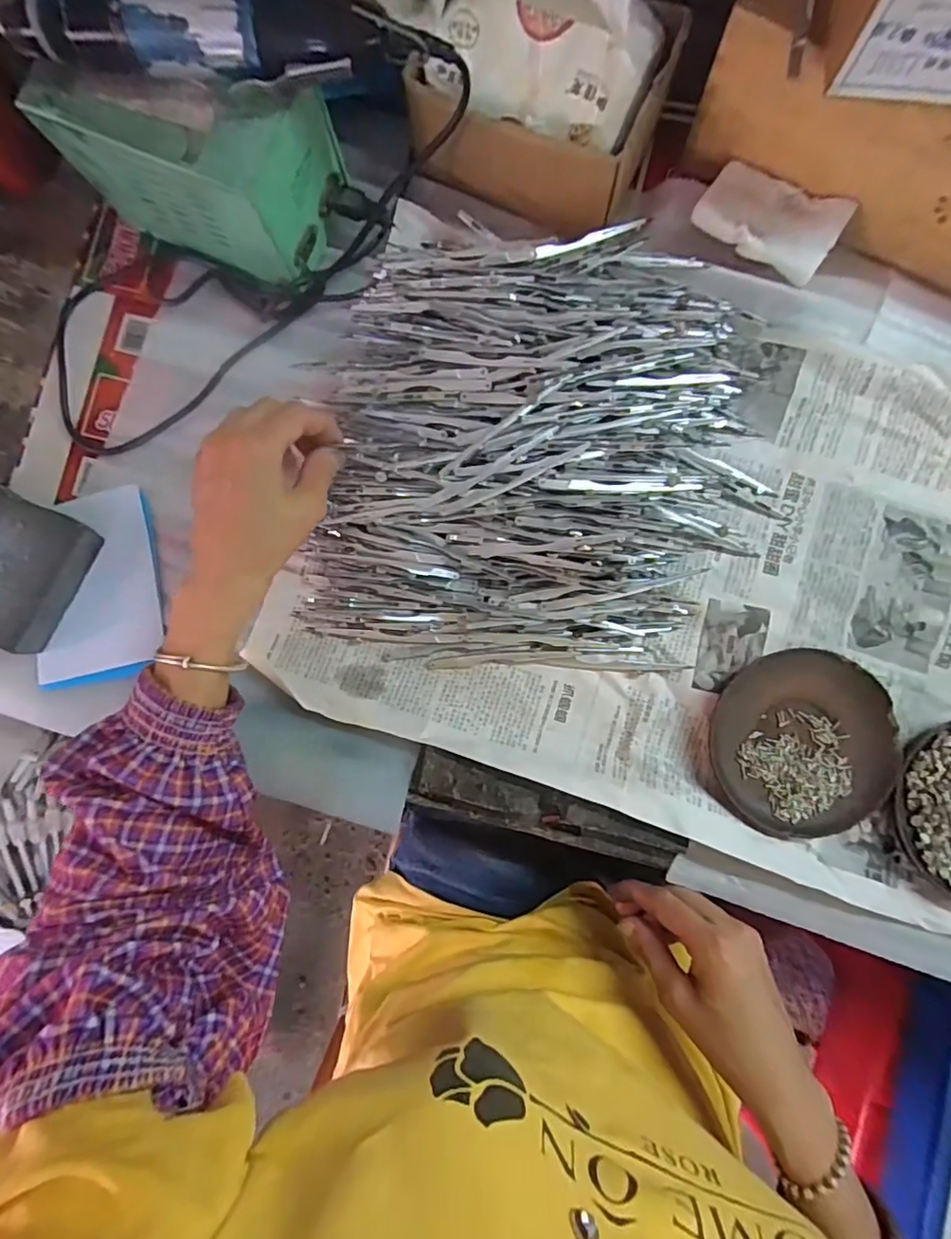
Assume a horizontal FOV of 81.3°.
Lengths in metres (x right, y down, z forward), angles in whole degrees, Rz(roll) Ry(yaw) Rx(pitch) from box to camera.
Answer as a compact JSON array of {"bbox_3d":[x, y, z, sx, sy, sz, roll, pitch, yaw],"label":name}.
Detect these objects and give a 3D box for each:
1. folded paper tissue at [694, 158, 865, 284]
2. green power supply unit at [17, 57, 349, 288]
[{"bbox_3d":[0.197,-0.268,0.369,0.091,0.010,0.059,26,83,1],"label":"folded paper tissue"},{"bbox_3d":[-0.179,-0.309,0.368,0.150,0.096,0.100,27,88,5],"label":"green power supply unit"}]

